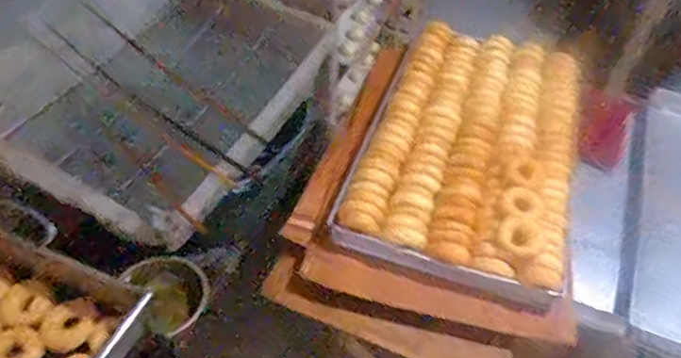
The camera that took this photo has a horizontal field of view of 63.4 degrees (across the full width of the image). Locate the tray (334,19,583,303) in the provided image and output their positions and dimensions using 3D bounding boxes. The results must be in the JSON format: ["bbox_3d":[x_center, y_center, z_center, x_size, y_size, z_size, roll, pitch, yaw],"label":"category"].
[{"bbox_3d":[0.262,-0.105,1.063,0.376,0.060,0.674,16,46,11],"label":"tray"}]

